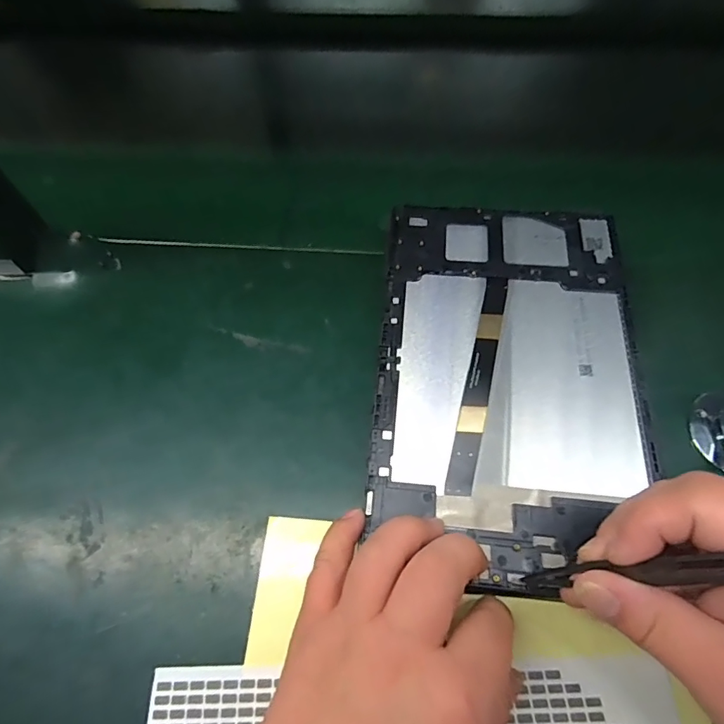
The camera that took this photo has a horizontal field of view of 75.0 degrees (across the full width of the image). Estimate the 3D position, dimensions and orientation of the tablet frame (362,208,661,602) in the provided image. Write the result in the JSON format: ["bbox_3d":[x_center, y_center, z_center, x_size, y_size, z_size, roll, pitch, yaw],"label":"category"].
[{"bbox_3d":[0.084,0.001,0.276,0.148,0.006,0.233,5,64,5],"label":"tablet frame"}]

